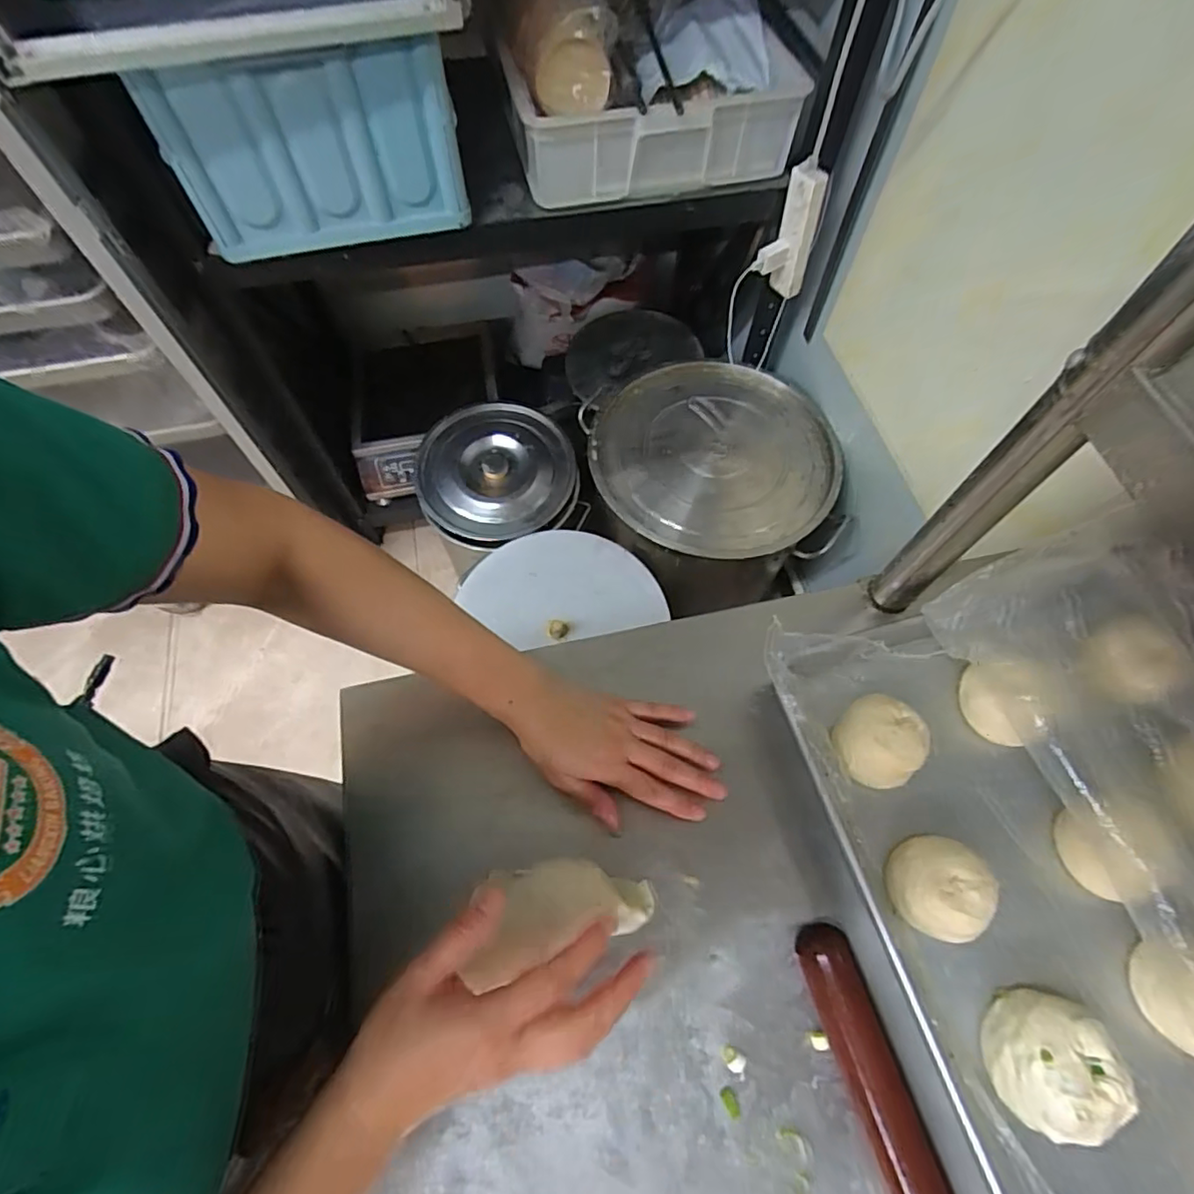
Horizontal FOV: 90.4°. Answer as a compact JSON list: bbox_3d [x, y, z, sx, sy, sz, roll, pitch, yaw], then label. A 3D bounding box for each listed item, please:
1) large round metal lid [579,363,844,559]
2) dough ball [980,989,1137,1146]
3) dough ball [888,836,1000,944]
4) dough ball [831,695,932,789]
[{"bbox_3d":[0.224,-0.272,1.143,0.462,0.073,0.431,1,65,-2],"label":"large round metal lid"},{"bbox_3d":[0.301,0.310,0.390,0.073,0.057,0.077,36,69,16],"label":"dough ball"},{"bbox_3d":[0.249,0.216,0.441,0.063,0.055,0.067,0,64,0],"label":"dough ball"},{"bbox_3d":[0.225,0.115,0.477,0.063,0.043,0.067,0,64,0],"label":"dough ball"}]

